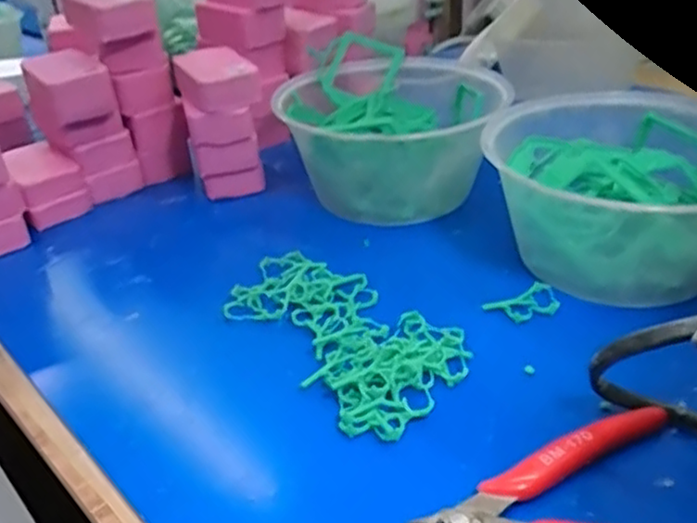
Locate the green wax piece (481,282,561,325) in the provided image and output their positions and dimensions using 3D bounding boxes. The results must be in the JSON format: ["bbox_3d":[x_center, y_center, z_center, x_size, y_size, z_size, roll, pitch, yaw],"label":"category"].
[{"bbox_3d":[0.100,0.024,0.383,0.043,0.004,0.025,-19,35,-20],"label":"green wax piece"}]

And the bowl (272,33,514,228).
[{"bbox_3d":[0.031,-0.102,0.520,0.159,0.079,0.188,-4,33,3],"label":"bowl"}]

